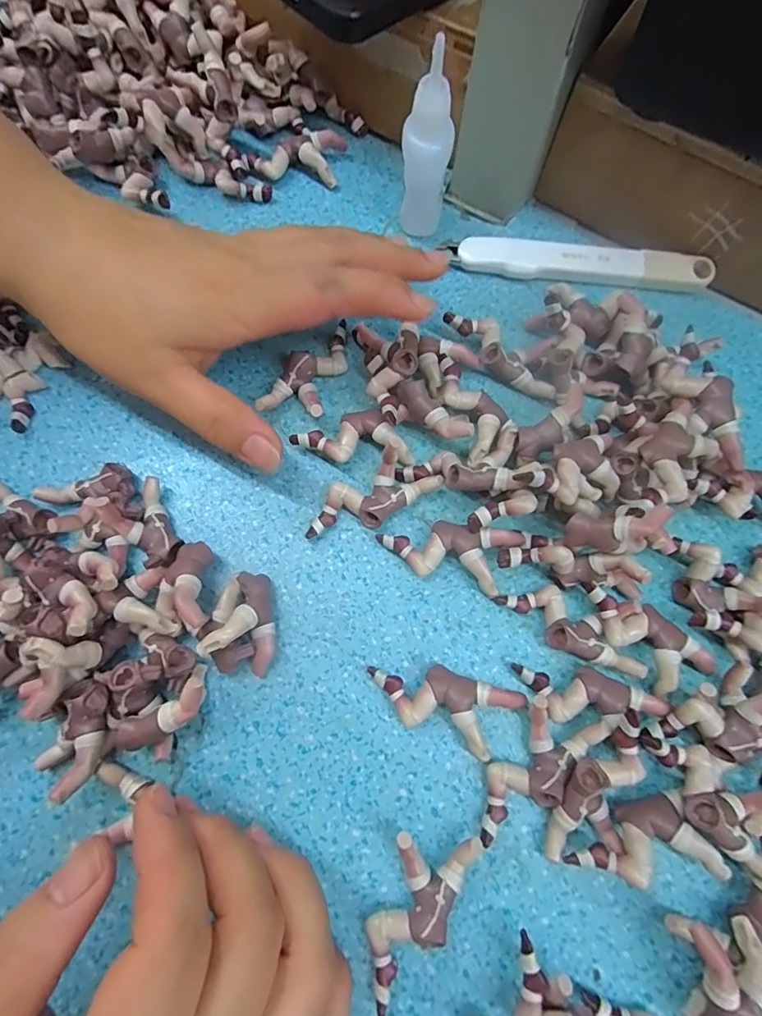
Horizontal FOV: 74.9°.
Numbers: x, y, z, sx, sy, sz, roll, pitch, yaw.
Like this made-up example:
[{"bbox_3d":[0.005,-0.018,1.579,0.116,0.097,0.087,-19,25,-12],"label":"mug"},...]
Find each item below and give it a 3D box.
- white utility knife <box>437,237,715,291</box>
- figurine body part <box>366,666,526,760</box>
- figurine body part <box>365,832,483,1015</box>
[{"bbox_3d":[0.099,-0.123,0.251,0.130,0.013,0.015,5,74,0],"label":"white utility knife"},{"bbox_3d":[0.023,0.074,0.189,0.056,0.015,0.025,18,74,3],"label":"figurine body part"},{"bbox_3d":[0.010,0.137,0.170,0.025,0.013,0.057,28,75,6],"label":"figurine body part"}]

